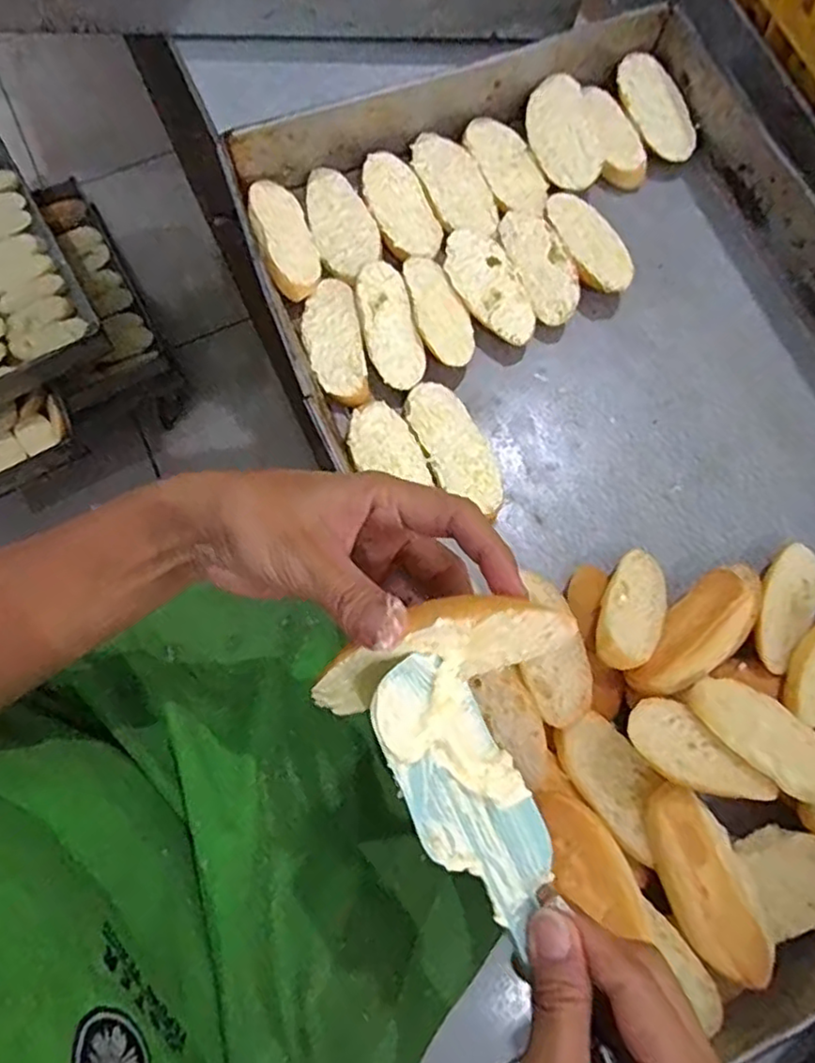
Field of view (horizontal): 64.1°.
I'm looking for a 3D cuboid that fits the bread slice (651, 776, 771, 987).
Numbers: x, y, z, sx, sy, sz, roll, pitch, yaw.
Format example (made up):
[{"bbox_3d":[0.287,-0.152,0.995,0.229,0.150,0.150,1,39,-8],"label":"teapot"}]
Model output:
[{"bbox_3d":[0.156,0.183,0.339,0.041,0.017,0.098,-20,76,-7],"label":"bread slice"}]

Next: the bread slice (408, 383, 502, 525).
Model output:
[{"bbox_3d":[0.032,-0.052,0.438,0.040,0.022,0.101,-24,76,-8],"label":"bread slice"}]

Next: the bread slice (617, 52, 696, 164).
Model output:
[{"bbox_3d":[0.194,-0.330,0.505,0.048,0.017,0.087,-21,76,-7],"label":"bread slice"}]

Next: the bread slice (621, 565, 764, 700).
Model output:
[{"bbox_3d":[0.176,0.057,0.387,0.114,0.022,0.038,-36,78,-11],"label":"bread slice"}]

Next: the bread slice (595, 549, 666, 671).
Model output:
[{"bbox_3d":[0.136,0.045,0.390,0.037,0.012,0.087,31,48,7],"label":"bread slice"}]

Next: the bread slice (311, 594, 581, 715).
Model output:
[{"bbox_3d":[0.009,0.041,0.239,0.095,0.043,0.019,-25,43,17],"label":"bread slice"}]

